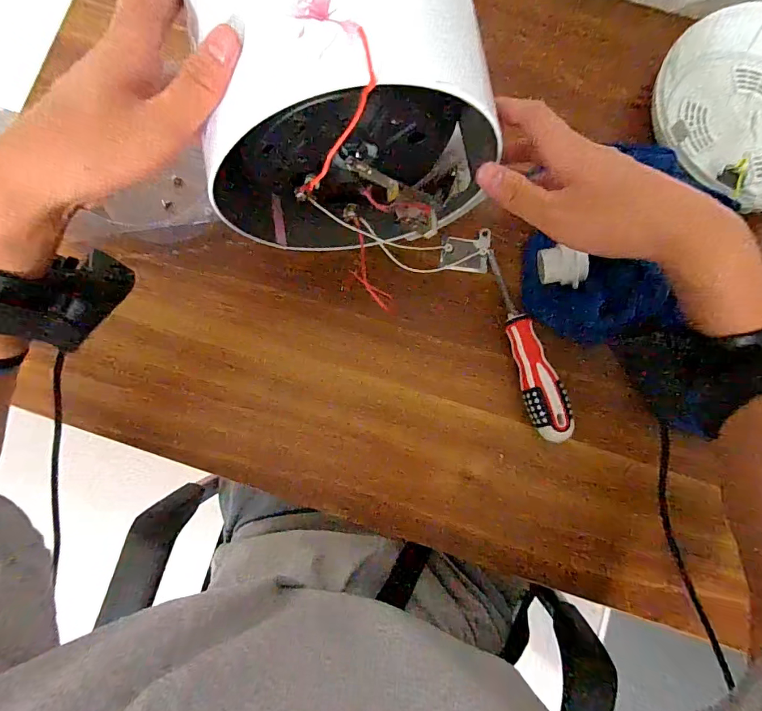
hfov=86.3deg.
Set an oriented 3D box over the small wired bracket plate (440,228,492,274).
[{"bbox_3d":[0.083,-0.104,0.399,0.046,0.010,0.043,8,83,2],"label":"small wired bracket plate"}]

